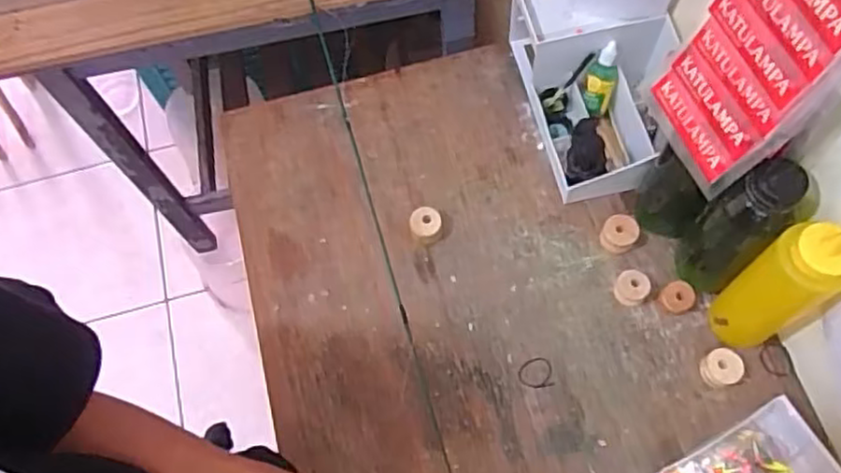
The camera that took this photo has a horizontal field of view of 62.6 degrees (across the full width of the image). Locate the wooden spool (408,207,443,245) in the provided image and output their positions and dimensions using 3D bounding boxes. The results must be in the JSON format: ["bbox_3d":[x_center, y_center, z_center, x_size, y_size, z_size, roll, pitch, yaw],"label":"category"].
[{"bbox_3d":[0.005,-0.011,0.733,0.034,0.029,0.033,-1,66,3],"label":"wooden spool"}]

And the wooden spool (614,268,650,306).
[{"bbox_3d":[0.211,0.051,0.691,0.031,0.026,0.030,-1,66,3],"label":"wooden spool"}]

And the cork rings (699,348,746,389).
[{"bbox_3d":[0.286,0.125,0.657,0.031,0.030,0.032,-1,66,3],"label":"cork rings"}]

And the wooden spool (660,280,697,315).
[{"bbox_3d":[0.256,0.060,0.686,0.032,0.024,0.030,-1,66,3],"label":"wooden spool"}]

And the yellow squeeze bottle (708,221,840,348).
[{"bbox_3d":[0.305,0.046,0.592,0.054,0.190,0.064,-35,69,-12],"label":"yellow squeeze bottle"}]

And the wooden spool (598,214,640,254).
[{"bbox_3d":[0.205,-0.003,0.715,0.033,0.028,0.037,30,71,15],"label":"wooden spool"}]

